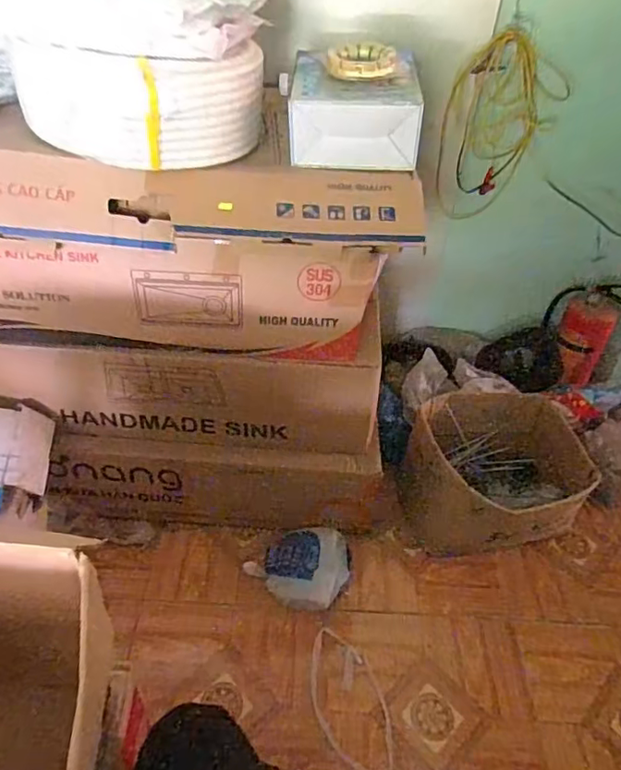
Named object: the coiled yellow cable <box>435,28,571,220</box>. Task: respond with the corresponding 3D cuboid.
[{"bbox_3d":[0.443,-0.603,1.320,0.255,0.394,0.057,0,41,-4],"label":"coiled yellow cable"}]

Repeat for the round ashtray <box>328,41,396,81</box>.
[{"bbox_3d":[0.090,-0.567,0.963,0.121,0.036,0.125,2,41,-2],"label":"round ashtray"}]

